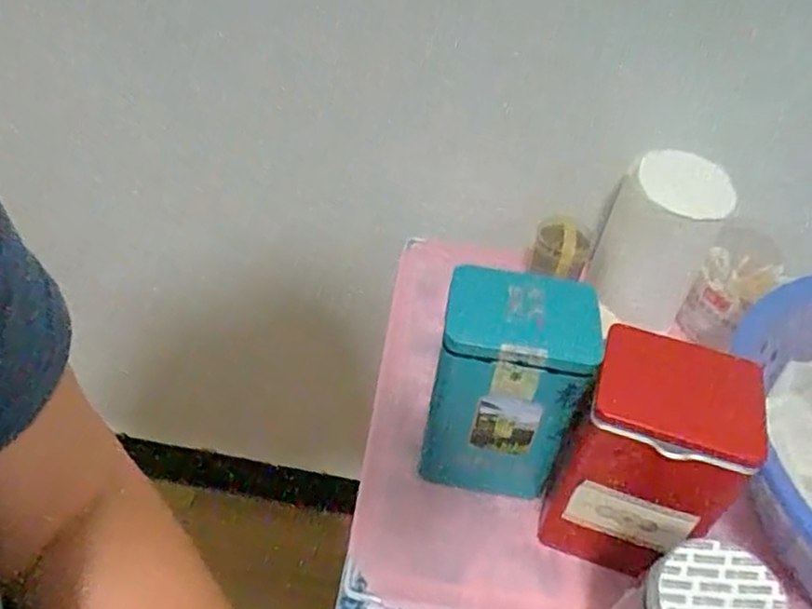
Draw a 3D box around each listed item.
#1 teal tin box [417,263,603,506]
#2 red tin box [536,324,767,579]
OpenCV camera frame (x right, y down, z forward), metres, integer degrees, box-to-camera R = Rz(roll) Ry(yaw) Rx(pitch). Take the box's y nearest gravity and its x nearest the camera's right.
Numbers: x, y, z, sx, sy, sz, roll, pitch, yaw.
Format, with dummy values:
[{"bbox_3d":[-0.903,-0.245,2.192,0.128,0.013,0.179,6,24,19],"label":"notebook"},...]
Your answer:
[{"bbox_3d":[0.058,0.055,0.410,0.085,0.150,0.060,14,45,7],"label":"teal tin box"},{"bbox_3d":[0.135,0.092,0.386,0.083,0.140,0.073,18,45,10],"label":"red tin box"}]

